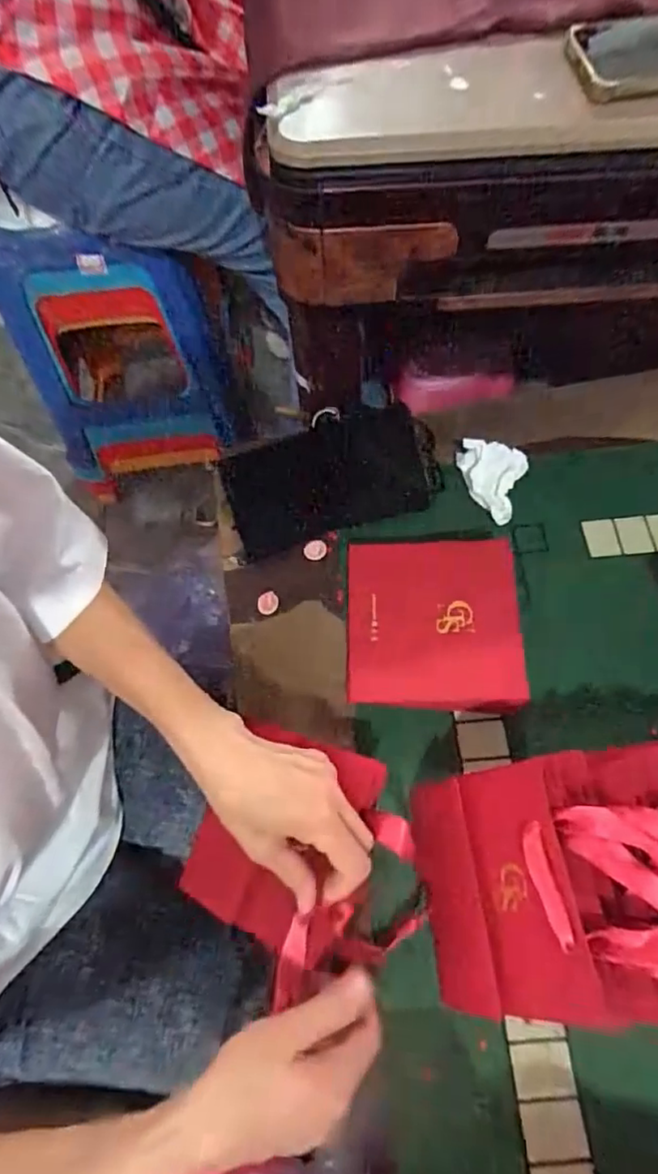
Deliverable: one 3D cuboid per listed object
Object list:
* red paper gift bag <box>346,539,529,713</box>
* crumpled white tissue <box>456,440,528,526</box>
[{"bbox_3d":[0.085,0.031,0.494,0.138,0.053,0.142,0,66,3],"label":"red paper gift bag"},{"bbox_3d":[0.153,-0.104,0.568,0.065,0.019,0.070,18,95,7],"label":"crumpled white tissue"}]

